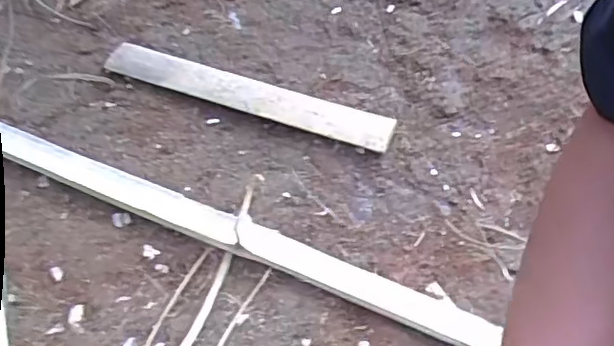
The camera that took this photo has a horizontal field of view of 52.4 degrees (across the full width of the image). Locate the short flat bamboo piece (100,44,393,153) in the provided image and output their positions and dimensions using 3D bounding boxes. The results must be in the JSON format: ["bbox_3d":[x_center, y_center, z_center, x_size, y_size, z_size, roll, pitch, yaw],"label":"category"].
[{"bbox_3d":[-0.067,-0.092,0.696,0.333,0.013,0.049,17,57,12],"label":"short flat bamboo piece"}]

